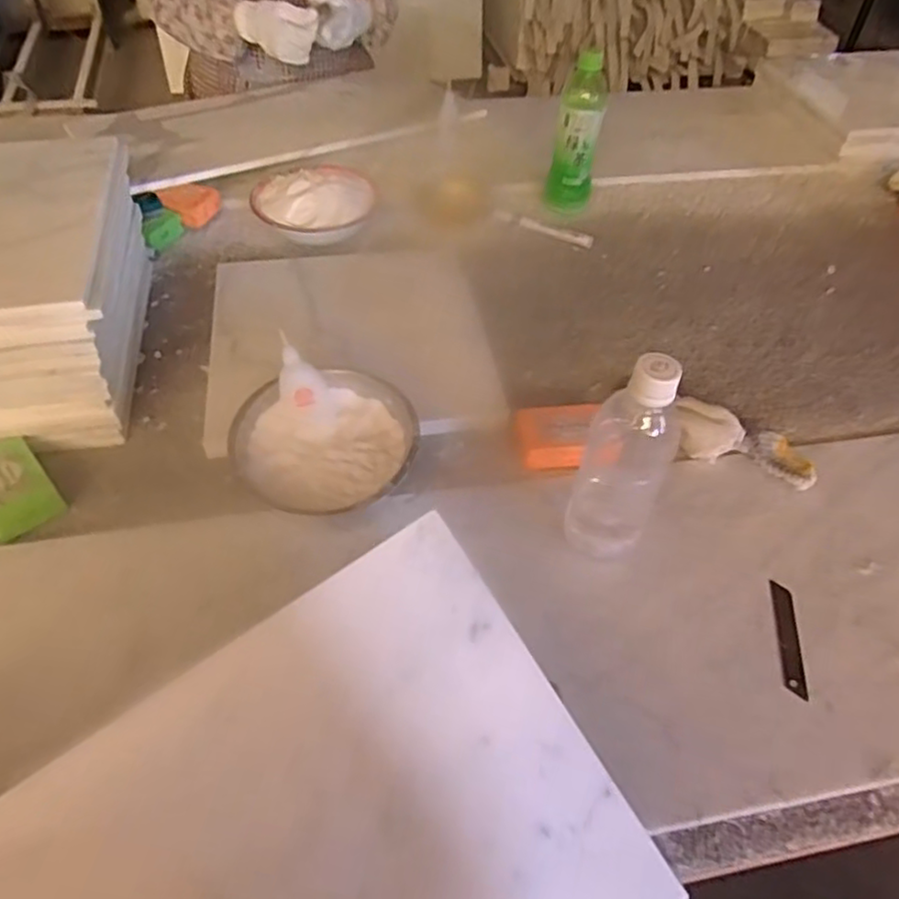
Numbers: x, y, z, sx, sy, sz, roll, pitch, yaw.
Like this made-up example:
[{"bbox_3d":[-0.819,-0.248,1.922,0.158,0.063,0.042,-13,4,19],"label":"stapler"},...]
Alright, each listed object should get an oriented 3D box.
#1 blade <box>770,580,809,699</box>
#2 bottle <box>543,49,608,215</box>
[{"bbox_3d":[0.278,0.154,0.556,0.020,0.004,0.098,12,51,0],"label":"blade"},{"bbox_3d":[0.169,-0.414,0.906,0.064,0.190,0.054,9,51,6],"label":"bottle"}]

